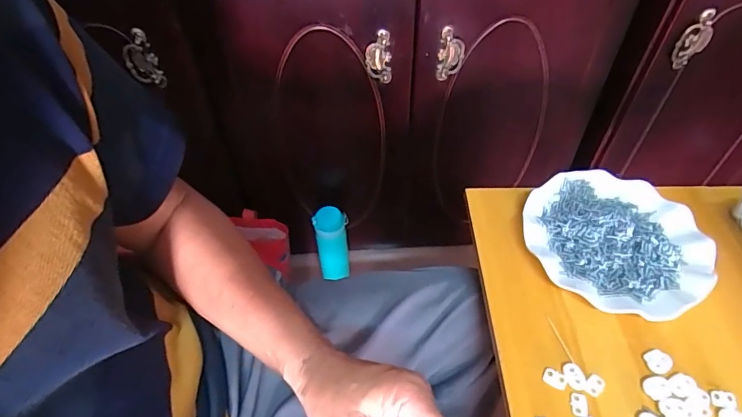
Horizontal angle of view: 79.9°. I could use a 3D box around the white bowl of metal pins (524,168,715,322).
[{"bbox_3d":[0.258,0.034,0.474,0.178,0.026,0.172,0,48,0],"label":"white bowl of metal pins"}]

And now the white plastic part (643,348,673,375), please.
[{"bbox_3d":[0.258,0.137,0.398,0.022,0.005,0.021,0,48,0],"label":"white plastic part"}]

